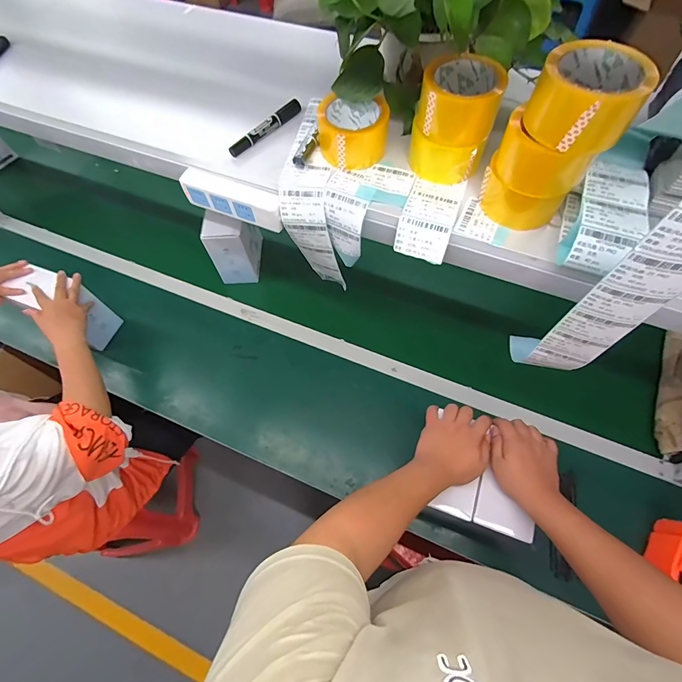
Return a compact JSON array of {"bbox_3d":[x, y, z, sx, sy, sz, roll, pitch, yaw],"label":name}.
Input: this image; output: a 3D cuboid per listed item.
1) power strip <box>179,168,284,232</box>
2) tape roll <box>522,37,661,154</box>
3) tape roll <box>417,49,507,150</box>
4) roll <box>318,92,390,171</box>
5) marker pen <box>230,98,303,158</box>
[{"bbox_3d":[-0.169,-0.223,0.583,0.172,0.047,0.038,20,67,11],"label":"power strip"},{"bbox_3d":[0.251,-0.247,0.375,0.094,0.063,0.096,-1,65,1],"label":"tape roll"},{"bbox_3d":[0.154,-0.312,0.483,0.100,0.066,0.094,16,67,9],"label":"tape roll"},{"bbox_3d":[0.017,-0.305,0.540,0.096,0.055,0.092,-1,65,1],"label":"roll"},{"bbox_3d":[-0.117,-0.335,0.580,0.018,0.017,0.141,40,72,18],"label":"marker pen"}]

